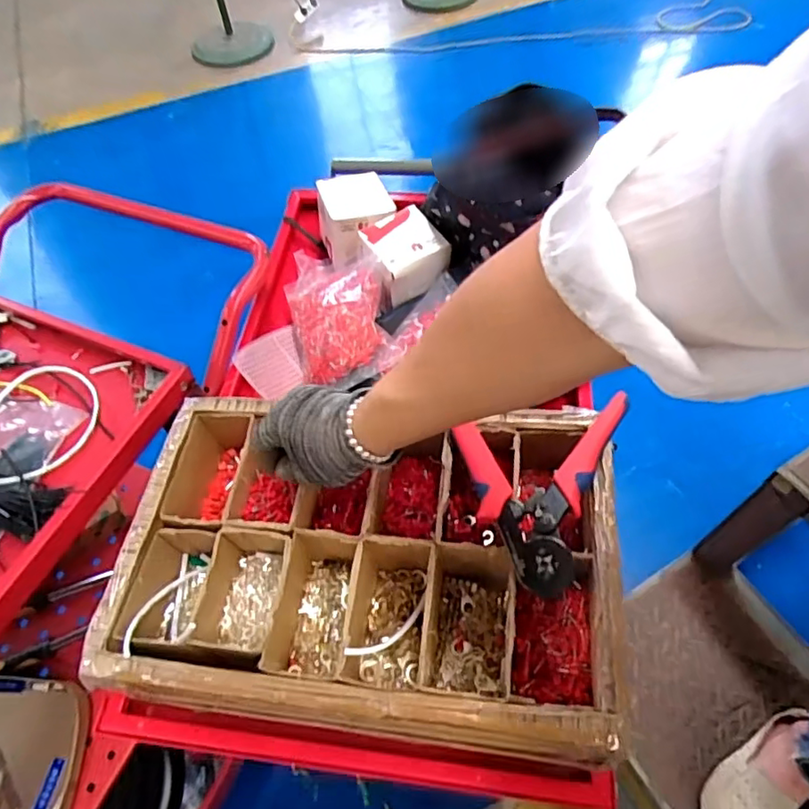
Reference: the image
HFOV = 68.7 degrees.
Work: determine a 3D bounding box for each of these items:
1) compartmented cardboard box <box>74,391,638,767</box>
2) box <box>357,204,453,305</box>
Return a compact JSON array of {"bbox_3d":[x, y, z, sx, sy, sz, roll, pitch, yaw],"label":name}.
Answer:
[{"bbox_3d":[-0.035,0.125,0.493,0.386,0.087,0.237,5,57,7],"label":"compartmented cardboard box"},{"bbox_3d":[0.002,-0.186,0.725,0.087,0.057,0.100,-25,59,-12],"label":"box"}]

